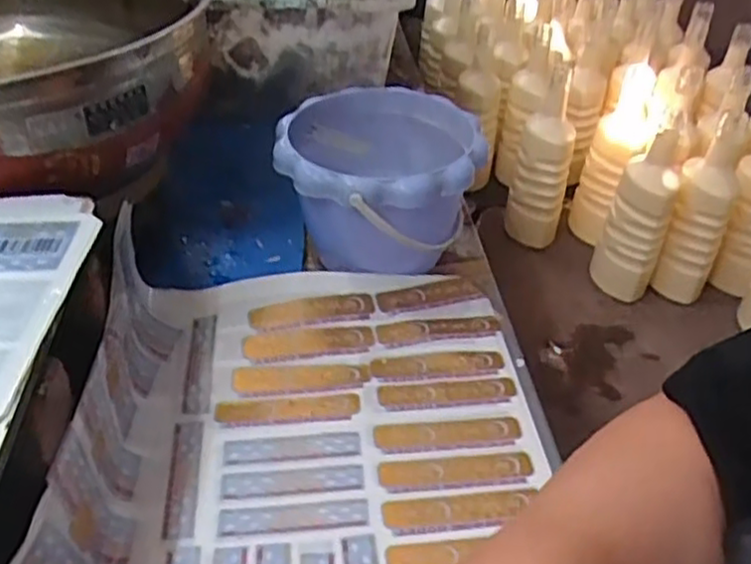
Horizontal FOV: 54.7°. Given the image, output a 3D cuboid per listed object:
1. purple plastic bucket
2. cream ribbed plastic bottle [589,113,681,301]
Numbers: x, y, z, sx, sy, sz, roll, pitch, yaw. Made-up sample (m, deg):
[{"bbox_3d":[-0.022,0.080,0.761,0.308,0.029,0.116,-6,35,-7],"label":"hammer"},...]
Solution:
[{"bbox_3d":[0.000,-0.068,0.571,0.143,0.113,0.148,1,41,0],"label":"purple plastic bucket"},{"bbox_3d":[0.336,-0.081,0.929,0.076,0.222,0.085,17,39,16],"label":"cream ribbed plastic bottle"}]

